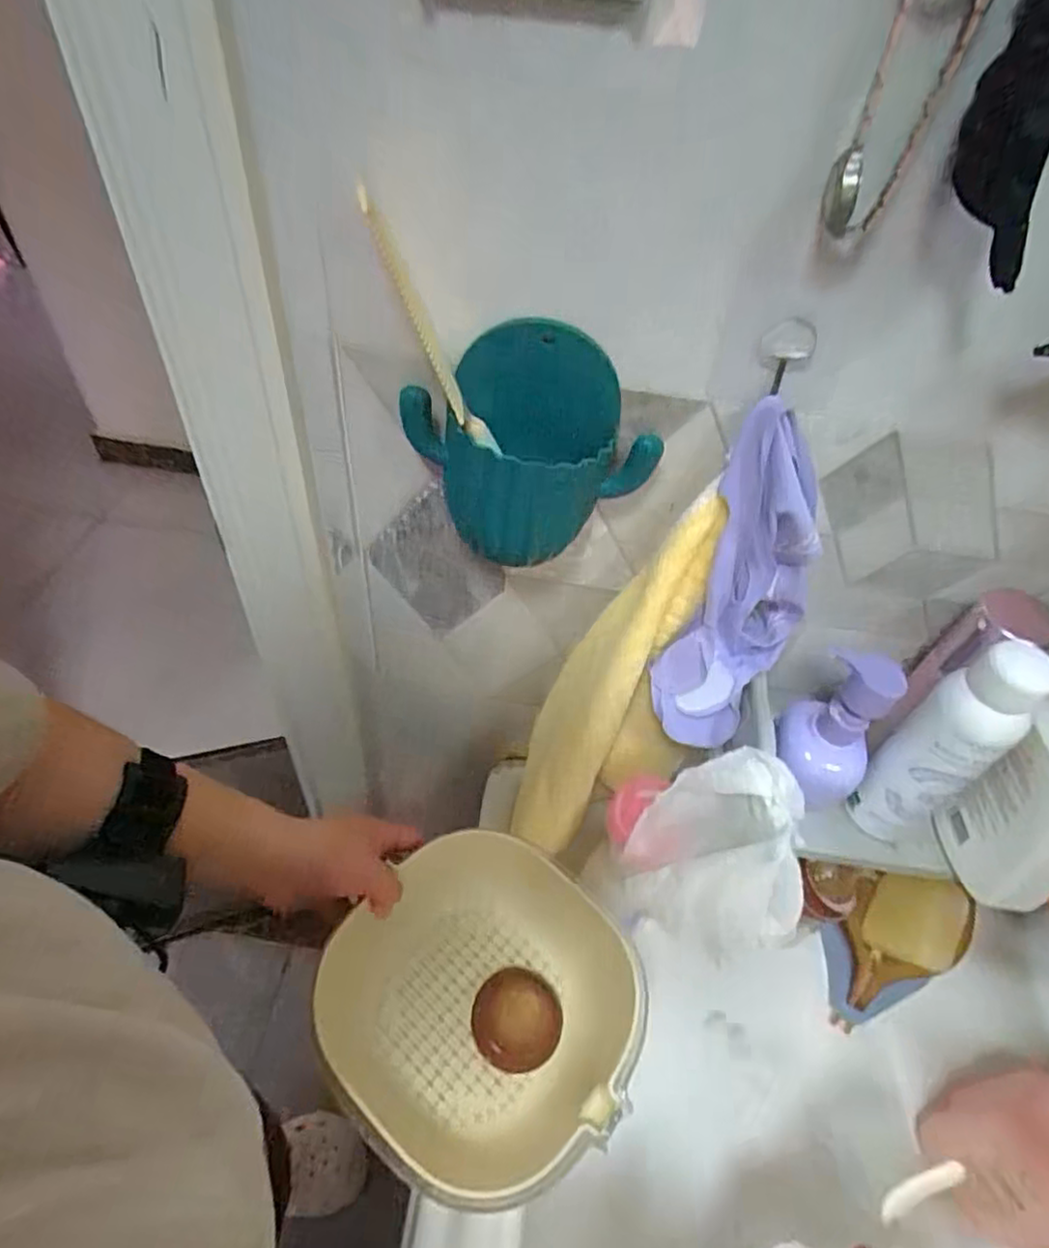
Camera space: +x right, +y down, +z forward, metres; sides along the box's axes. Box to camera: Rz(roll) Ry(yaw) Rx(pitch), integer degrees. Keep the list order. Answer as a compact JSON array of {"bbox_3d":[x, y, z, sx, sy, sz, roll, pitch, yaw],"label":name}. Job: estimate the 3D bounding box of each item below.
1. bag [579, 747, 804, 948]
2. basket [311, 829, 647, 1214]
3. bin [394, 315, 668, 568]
[{"bbox_3d":[0.116,0.142,0.418,0.111,0.108,0.079,9,48,2],"label":"bag"},{"bbox_3d":[-0.026,0.265,0.463,0.196,0.080,0.198,3,48,-4],"label":"basket"},{"bbox_3d":[0.001,-0.092,0.371,0.134,0.125,0.050,2,48,-5],"label":"bin"}]

